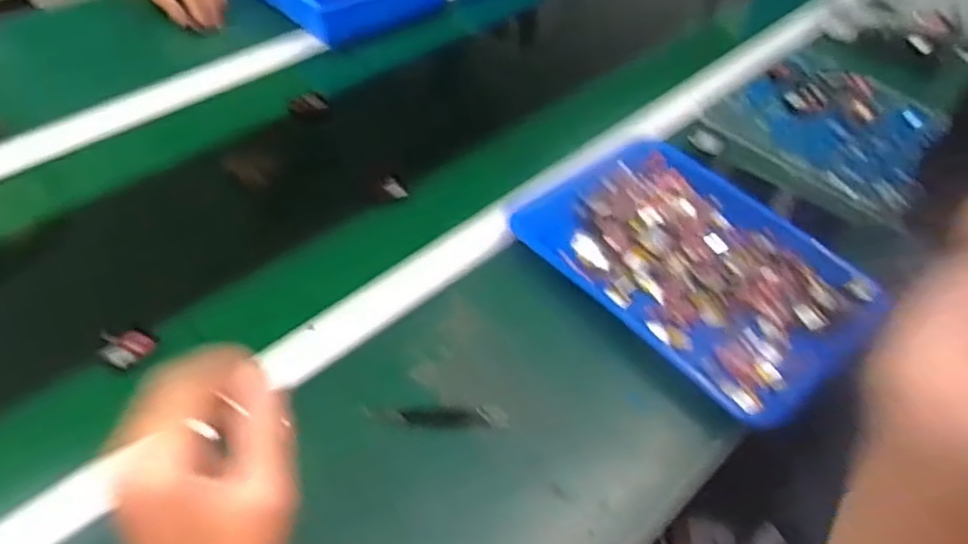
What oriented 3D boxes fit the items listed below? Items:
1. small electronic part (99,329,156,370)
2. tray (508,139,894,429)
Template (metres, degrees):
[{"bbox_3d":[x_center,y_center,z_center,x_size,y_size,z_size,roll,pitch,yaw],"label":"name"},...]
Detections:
[{"bbox_3d":[-0.318,0.065,0.632,0.039,0.013,0.039,3,46,-3],"label":"small electronic part"},{"bbox_3d":[0.218,-0.009,0.737,0.247,0.034,0.336,-29,55,-30],"label":"tray"}]

